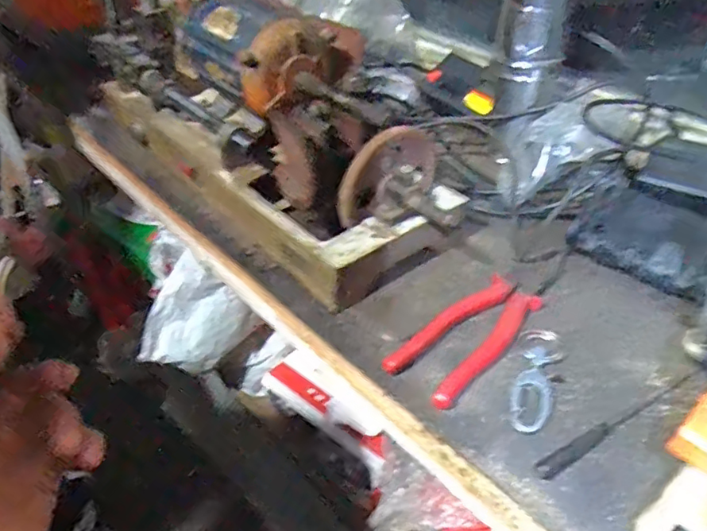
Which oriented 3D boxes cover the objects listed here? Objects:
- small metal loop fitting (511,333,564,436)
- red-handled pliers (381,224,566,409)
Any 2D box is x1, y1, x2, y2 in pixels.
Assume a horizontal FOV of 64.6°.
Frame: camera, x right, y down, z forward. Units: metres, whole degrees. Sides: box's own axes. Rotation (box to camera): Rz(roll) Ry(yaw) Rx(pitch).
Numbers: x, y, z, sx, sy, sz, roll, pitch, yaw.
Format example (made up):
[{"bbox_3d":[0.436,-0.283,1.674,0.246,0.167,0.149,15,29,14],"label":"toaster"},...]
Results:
[{"bbox_3d":[0.125,0.076,0.379,0.027,0.005,0.085,13,45,17],"label":"small metal loop fitting"},{"bbox_3d":[0.111,0.025,0.425,0.052,0.014,0.213,31,55,30],"label":"red-handled pliers"}]

